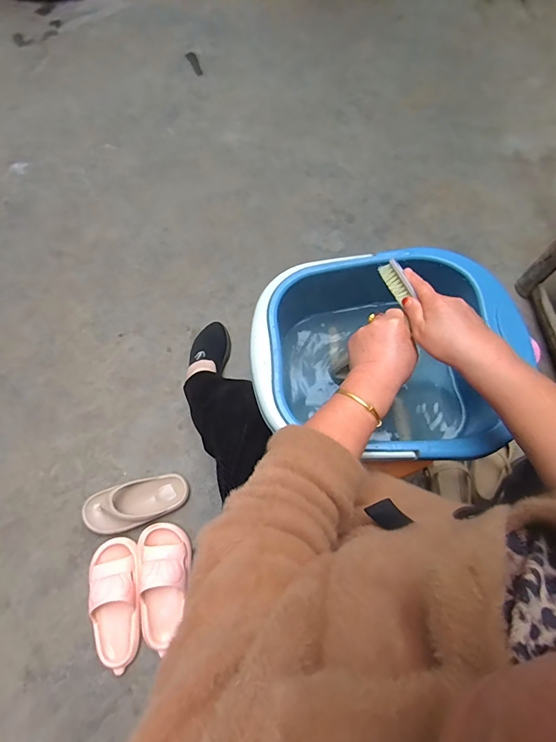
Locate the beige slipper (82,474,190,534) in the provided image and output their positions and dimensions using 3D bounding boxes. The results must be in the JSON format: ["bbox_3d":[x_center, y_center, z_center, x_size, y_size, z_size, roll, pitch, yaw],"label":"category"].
[{"bbox_3d":[-0.314,0.294,0.861,0.219,0.057,0.090,-15,67,-4],"label":"beige slipper"}]

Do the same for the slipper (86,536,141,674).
[{"bbox_3d":[-0.328,0.465,0.781,0.097,0.060,0.230,-11,67,-3],"label":"slipper"}]

